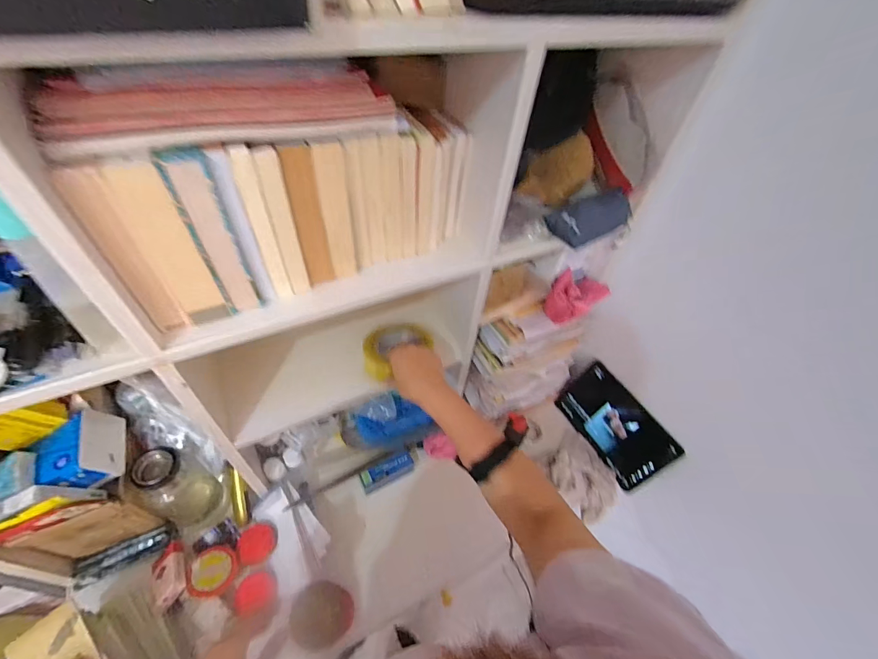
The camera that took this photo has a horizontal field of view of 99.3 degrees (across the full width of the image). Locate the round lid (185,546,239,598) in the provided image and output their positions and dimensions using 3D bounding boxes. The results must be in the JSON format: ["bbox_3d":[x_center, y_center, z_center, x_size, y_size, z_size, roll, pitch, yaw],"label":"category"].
[{"bbox_3d":[-0.379,0.406,0.625,0.072,0.016,0.072,11,36,-8],"label":"round lid"}]

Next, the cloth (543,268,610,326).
[{"bbox_3d":[0.268,-0.068,0.731,0.131,0.085,0.063,-22,55,-23],"label":"cloth"}]

